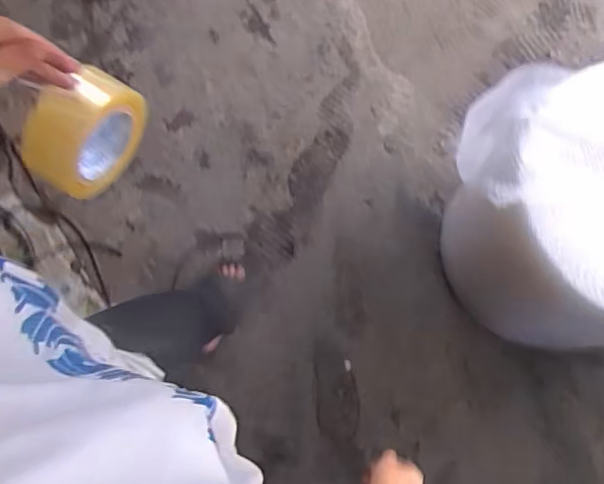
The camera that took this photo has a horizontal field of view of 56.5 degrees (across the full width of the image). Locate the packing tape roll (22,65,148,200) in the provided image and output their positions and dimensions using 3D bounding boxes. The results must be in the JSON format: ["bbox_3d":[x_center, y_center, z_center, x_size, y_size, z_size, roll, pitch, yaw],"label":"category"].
[{"bbox_3d":[-0.205,-0.104,0.535,0.053,0.107,0.114,30,77,6],"label":"packing tape roll"}]

